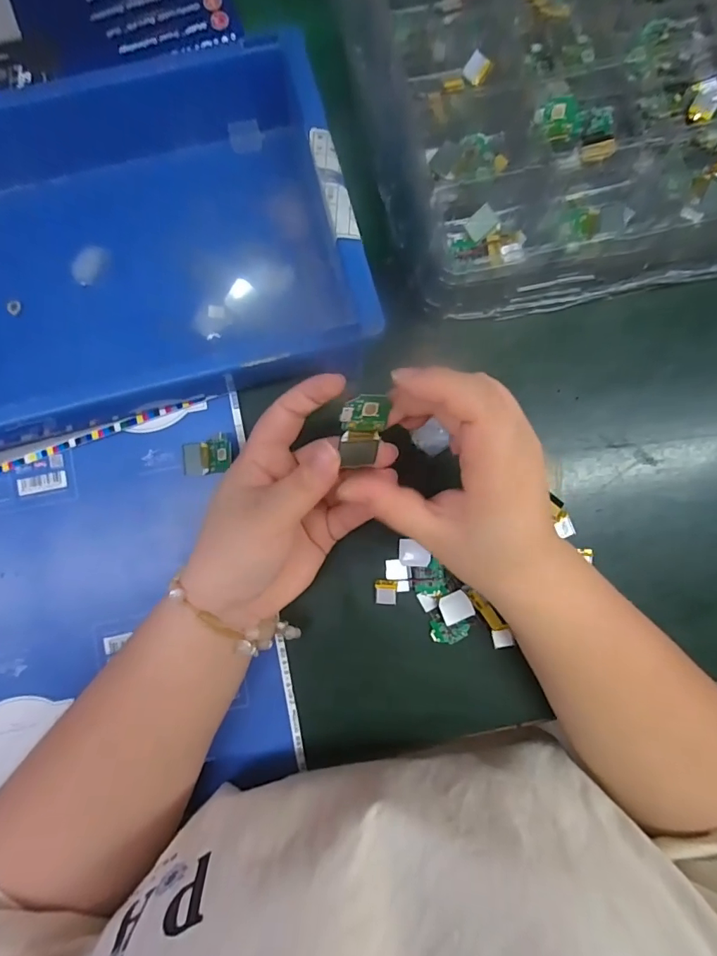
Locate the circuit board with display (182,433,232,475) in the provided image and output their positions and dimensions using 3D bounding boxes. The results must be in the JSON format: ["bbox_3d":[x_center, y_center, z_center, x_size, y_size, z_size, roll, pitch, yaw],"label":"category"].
[{"bbox_3d":[-0.100,-0.014,0.311,0.036,0.004,0.023,-8,93,19],"label":"circuit board with display"}]

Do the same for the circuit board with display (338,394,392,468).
[{"bbox_3d":[0.002,-0.022,0.224,0.024,0.037,0.004,-8,41,-24],"label":"circuit board with display"}]

